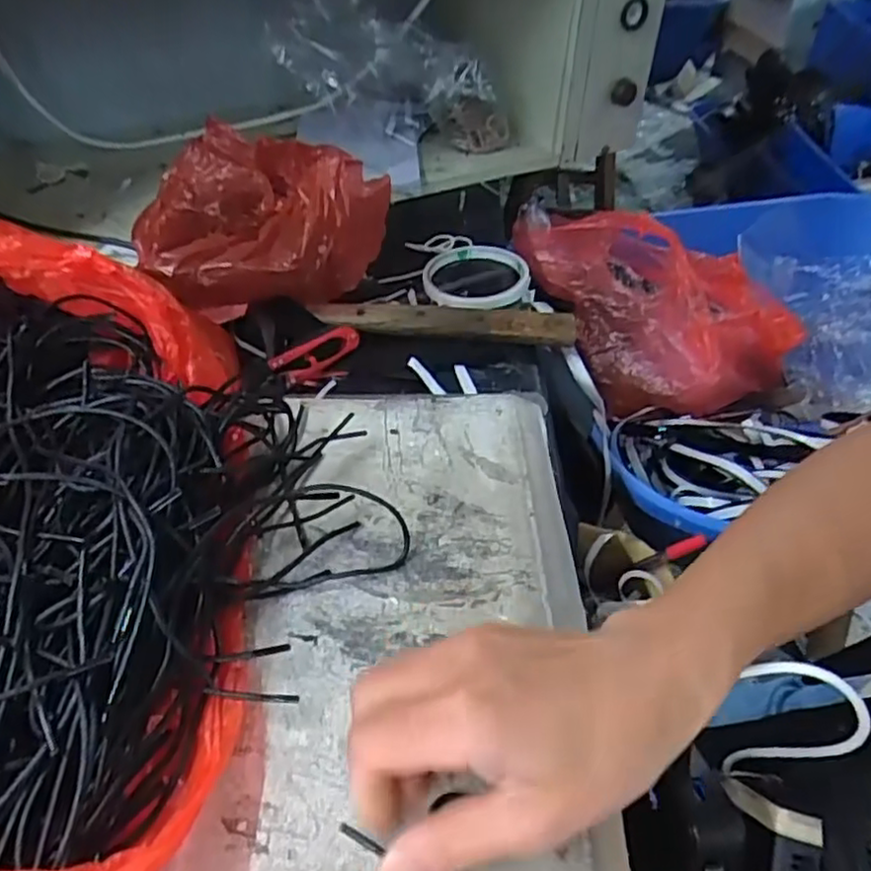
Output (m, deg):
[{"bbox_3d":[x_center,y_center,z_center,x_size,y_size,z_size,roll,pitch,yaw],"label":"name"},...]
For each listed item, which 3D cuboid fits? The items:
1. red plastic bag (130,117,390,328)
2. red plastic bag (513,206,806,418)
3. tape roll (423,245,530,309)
[{"bbox_3d":[-0.137,-0.165,0.524,0.183,0.098,0.197,-10,45,-12],"label":"red plastic bag"},{"bbox_3d":[0.245,-0.151,0.728,0.250,0.138,0.238,-21,48,-22],"label":"red plastic bag"},{"bbox_3d":[0.031,-0.128,0.555,0.086,0.019,0.093,1,44,-1],"label":"tape roll"}]

